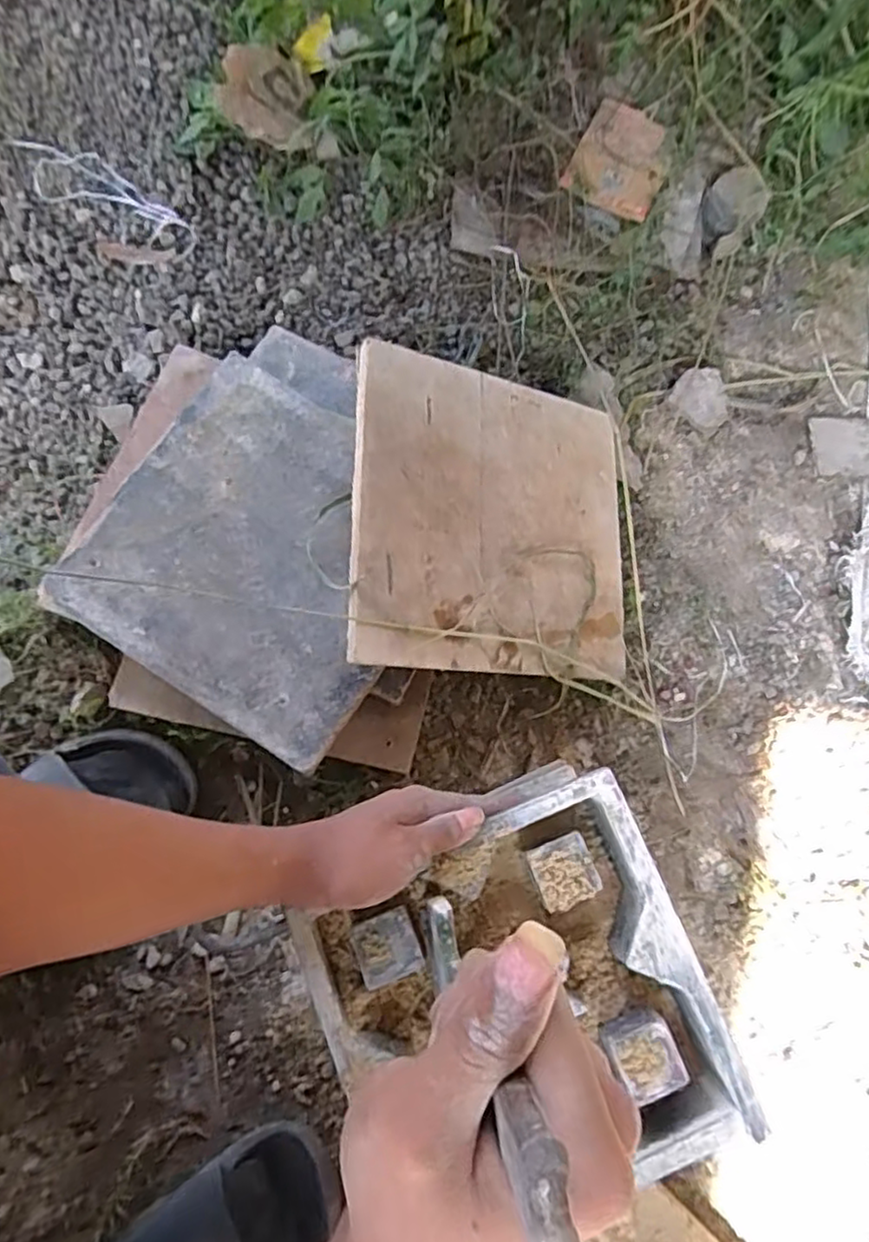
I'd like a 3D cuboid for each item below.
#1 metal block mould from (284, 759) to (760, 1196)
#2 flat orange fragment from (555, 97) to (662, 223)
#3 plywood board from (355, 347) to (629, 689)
[{"bbox_3d":[0.050,0.238,0.436,0.223,0.049,0.234,-22,79,-6],"label":"metal block mould"},{"bbox_3d":[0.178,-0.439,0.646,0.084,0.016,0.105,25,76,2],"label":"flat orange fragment"},{"bbox_3d":[0.055,-0.079,0.546,0.250,0.007,0.239,5,81,-30],"label":"plywood board"}]

